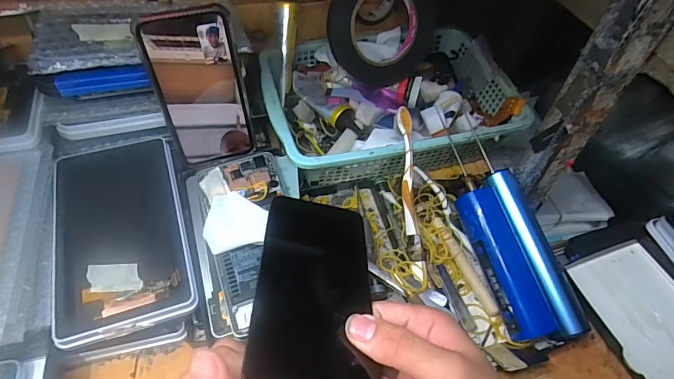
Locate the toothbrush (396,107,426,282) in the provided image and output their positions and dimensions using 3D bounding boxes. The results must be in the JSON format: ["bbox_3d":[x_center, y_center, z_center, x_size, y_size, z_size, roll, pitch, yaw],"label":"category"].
[{"bbox_3d":[0.068,0.001,0.391,0.011,0.018,0.161,-2,80,-6],"label":"toothbrush"}]

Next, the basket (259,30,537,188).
[{"bbox_3d":[0.059,-0.097,0.478,0.271,0.061,0.191,-11,53,-12],"label":"basket"}]

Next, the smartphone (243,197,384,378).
[{"bbox_3d":[-0.014,0.058,0.270,0.072,0.005,0.148,12,38,-11],"label":"smartphone"}]

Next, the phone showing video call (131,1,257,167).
[{"bbox_3d":[-0.121,-0.088,0.381,0.073,0.150,0.008,-15,44,-12],"label":"phone showing video call"}]

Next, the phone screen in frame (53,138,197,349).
[{"bbox_3d":[-0.180,0.031,0.349,0.096,0.018,0.175,-14,54,-15],"label":"phone screen in frame"}]

